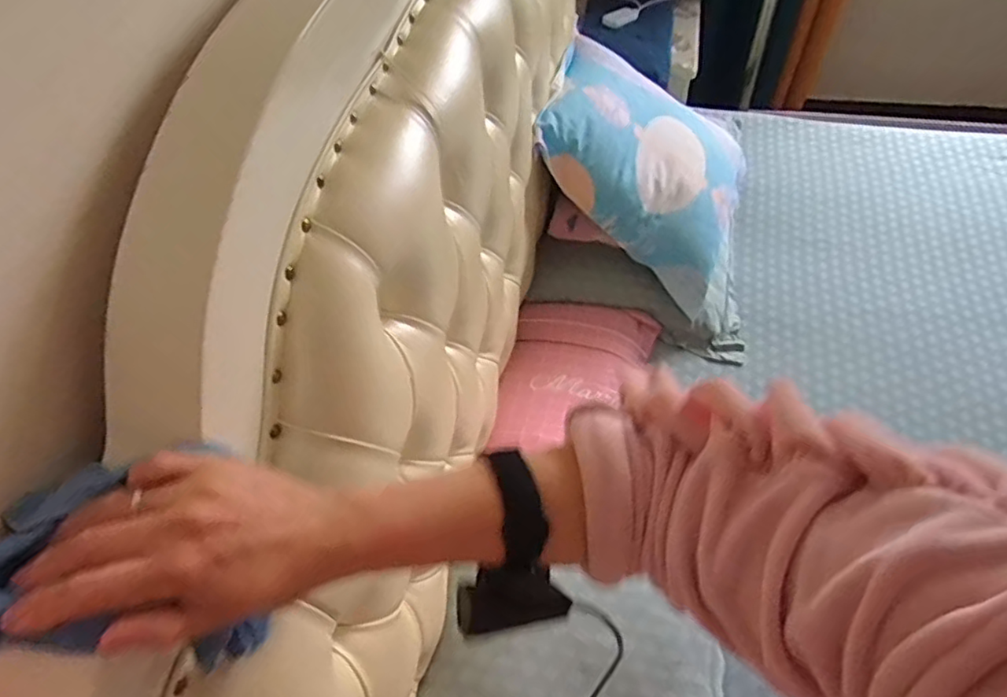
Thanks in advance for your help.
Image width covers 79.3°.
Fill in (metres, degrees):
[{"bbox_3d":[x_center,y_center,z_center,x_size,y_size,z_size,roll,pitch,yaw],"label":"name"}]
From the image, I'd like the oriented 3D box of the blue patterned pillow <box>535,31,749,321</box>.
[{"bbox_3d":[0.302,-0.380,1.184,0.481,0.113,0.451,38,62,-16],"label":"blue patterned pillow"}]

